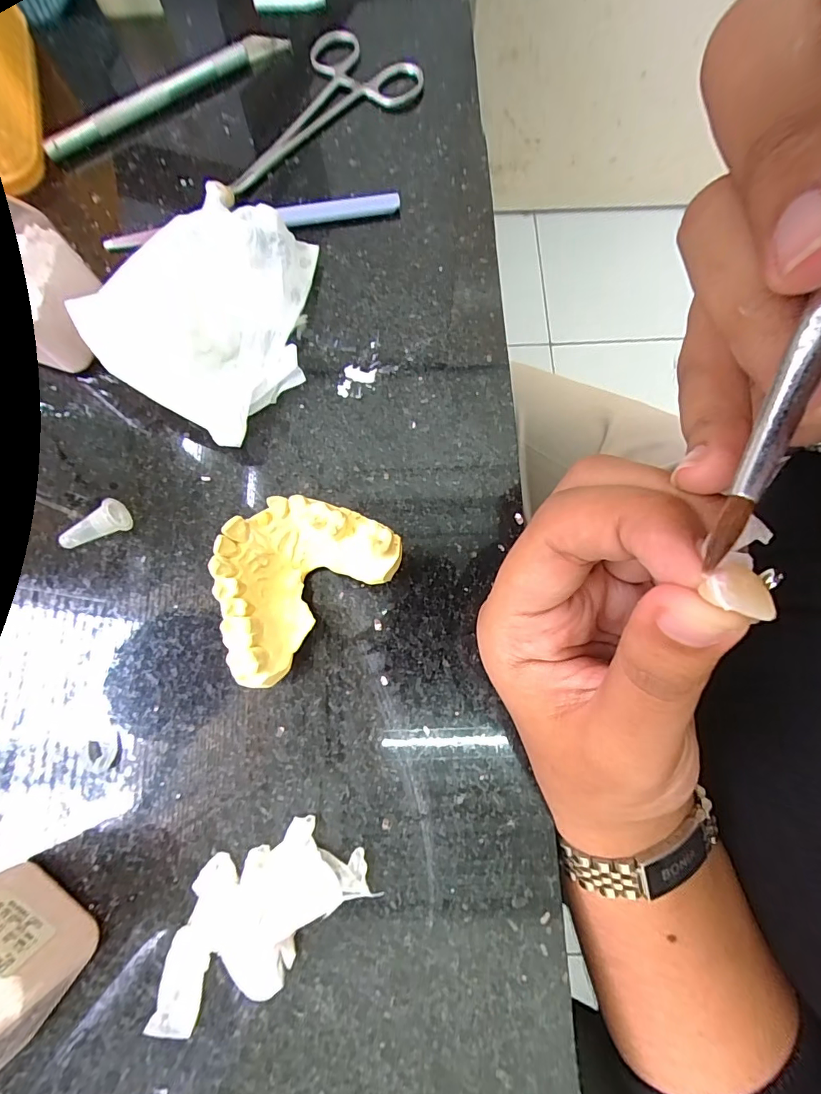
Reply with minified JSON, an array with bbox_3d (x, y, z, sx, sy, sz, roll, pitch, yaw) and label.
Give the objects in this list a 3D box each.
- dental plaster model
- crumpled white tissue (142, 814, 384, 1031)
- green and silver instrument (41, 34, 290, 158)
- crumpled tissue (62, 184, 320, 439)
[{"bbox_3d":[-0.042,0.010,0.169,0.067,0.027,0.048,-42,79,-10],"label":"dental plaster model"},{"bbox_3d":[-0.053,0.120,0.148,0.075,0.012,0.039,-36,79,-9],"label":"crumpled white tissue"},{"bbox_3d":[-0.124,-0.235,0.239,0.134,0.010,0.012,-32,78,-8],"label":"green and silver instrument"},{"bbox_3d":[-0.079,-0.101,0.197,0.080,0.026,0.096,35,78,8],"label":"crumpled tissue"}]

